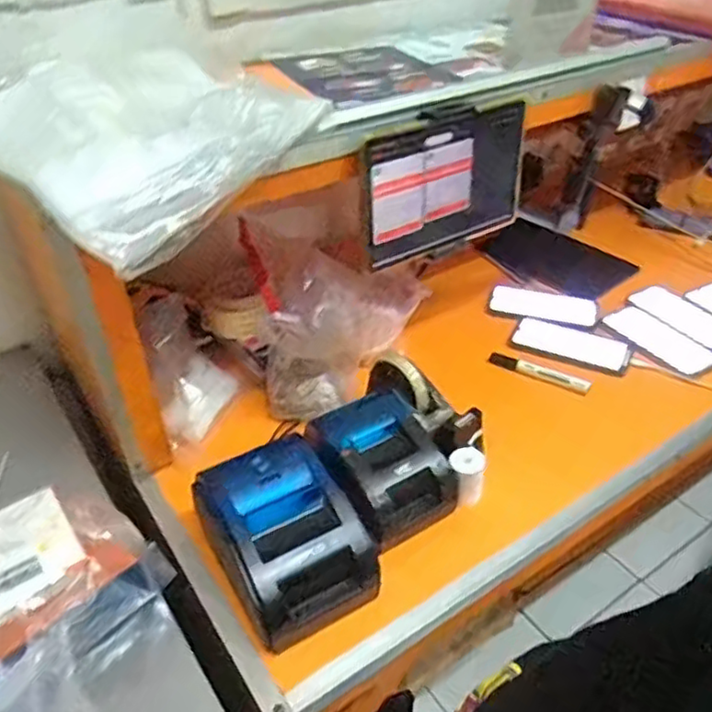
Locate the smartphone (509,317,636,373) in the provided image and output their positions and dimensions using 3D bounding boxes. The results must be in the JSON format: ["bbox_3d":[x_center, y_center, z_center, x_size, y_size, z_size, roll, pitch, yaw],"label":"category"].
[{"bbox_3d":[0.325,-0.022,0.999,0.171,0.009,0.077,18,42,24],"label":"smartphone"}]

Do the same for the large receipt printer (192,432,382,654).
[{"bbox_3d":[-0.060,0.176,0.666,0.152,0.107,0.159,-19,40,-21],"label":"large receipt printer"}]

